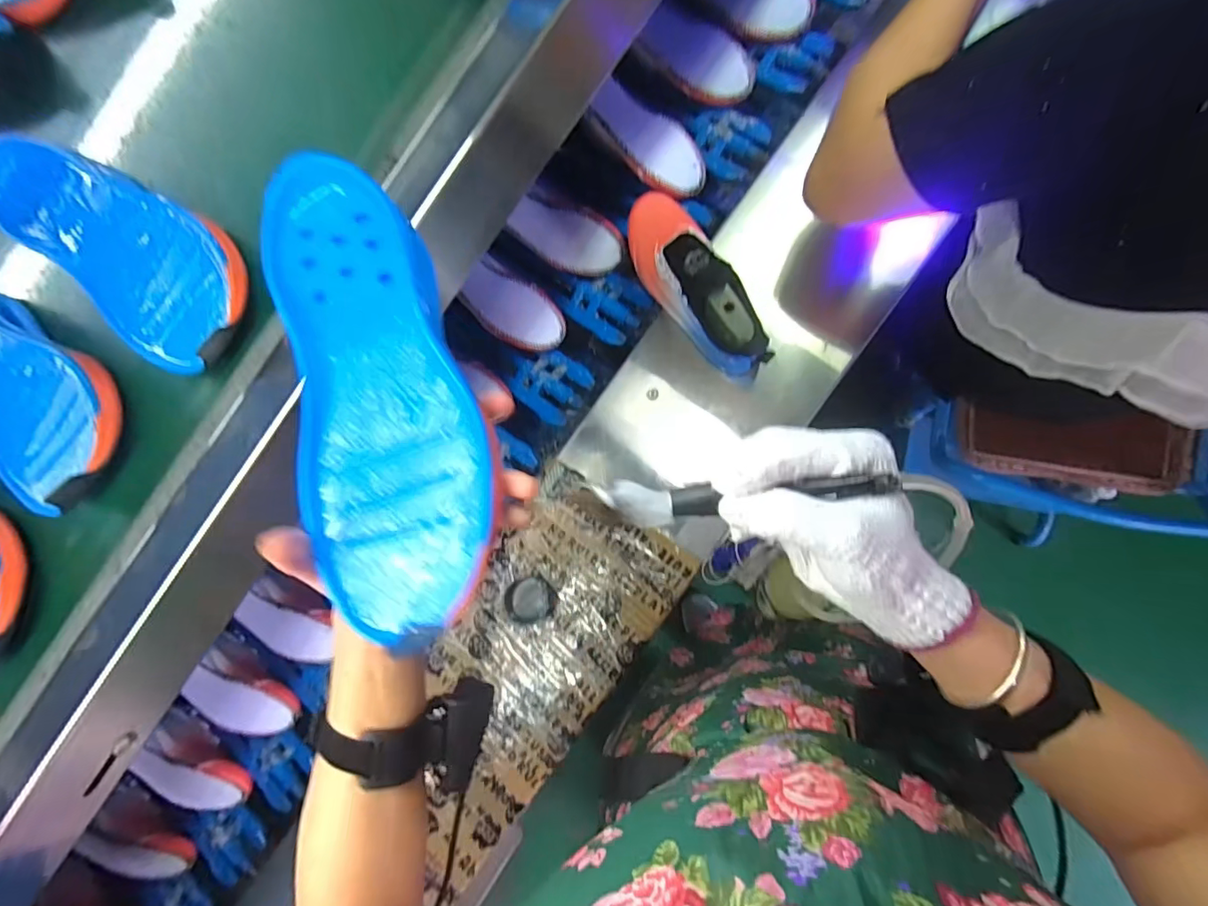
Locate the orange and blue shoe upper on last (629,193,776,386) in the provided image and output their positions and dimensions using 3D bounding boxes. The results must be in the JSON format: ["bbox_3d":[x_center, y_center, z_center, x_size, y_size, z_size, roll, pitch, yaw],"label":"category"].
[{"bbox_3d":[0.108,-0.206,0.638,0.092,0.118,0.267,-31,78,7],"label":"orange and blue shoe upper on last"}]

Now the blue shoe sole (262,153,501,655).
[{"bbox_3d":[-0.118,-0.034,0.279,0.086,0.029,0.256,-17,81,7],"label":"blue shoe sole"}]

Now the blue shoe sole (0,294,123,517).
[{"bbox_3d":[-0.442,-0.049,0.387,0.242,0.042,0.097,32,91,14],"label":"blue shoe sole"}]

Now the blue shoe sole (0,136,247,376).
[{"bbox_3d":[-0.350,-0.149,0.383,0.254,0.033,0.100,34,91,10],"label":"blue shoe sole"}]

